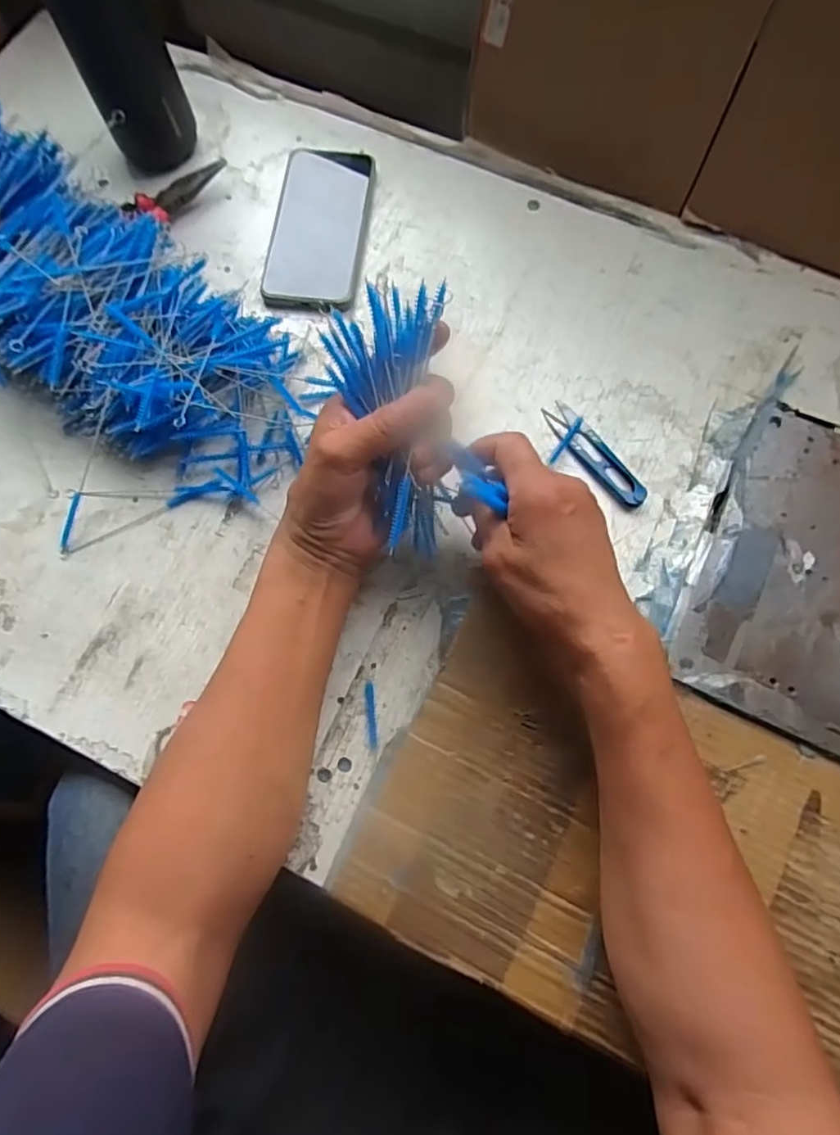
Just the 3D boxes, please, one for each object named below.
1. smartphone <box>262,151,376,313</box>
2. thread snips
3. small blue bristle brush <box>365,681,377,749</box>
[{"bbox_3d":[-0.085,-0.293,0.504,0.079,0.013,0.162,6,73,4],"label":"smartphone"},{"bbox_3d":[0.131,-0.086,0.442,0.025,0.009,0.101,-29,74,-7],"label":"thread snips"},{"bbox_3d":[-0.032,0.097,0.390,0.006,0.004,0.044,-6,72,0],"label":"small blue bristle brush"}]

